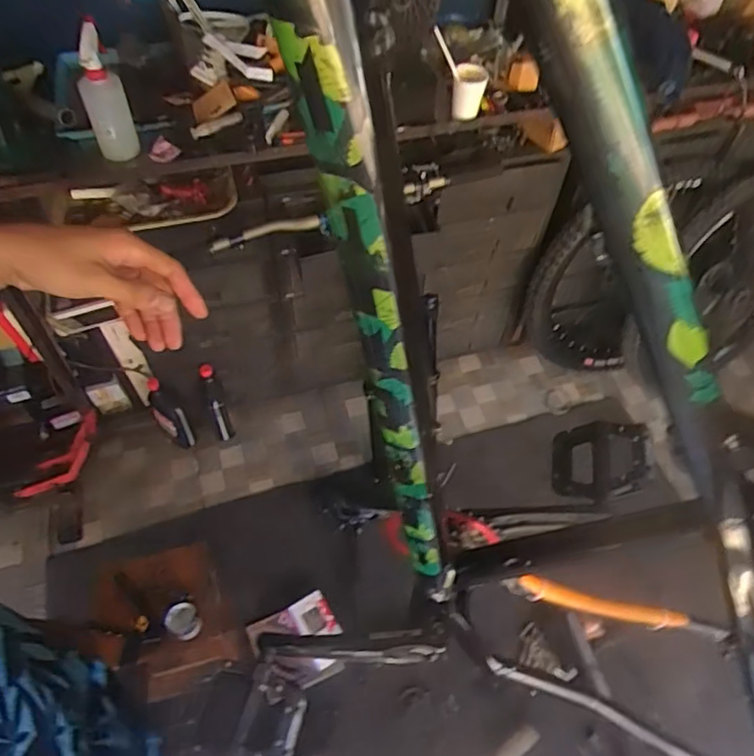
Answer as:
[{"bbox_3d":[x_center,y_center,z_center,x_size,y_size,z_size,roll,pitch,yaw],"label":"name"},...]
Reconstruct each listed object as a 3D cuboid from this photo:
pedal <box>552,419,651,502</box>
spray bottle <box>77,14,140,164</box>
[{"bbox_3d":[0.255,0.093,0.691,0.106,0.018,0.105,-14,44,31],"label":"pedal"},{"bbox_3d":[-0.494,-0.510,1.094,0.074,0.240,0.070,-8,47,-7],"label":"spray bottle"}]

